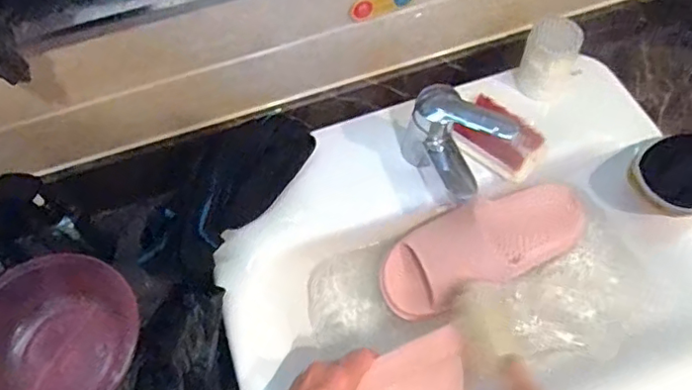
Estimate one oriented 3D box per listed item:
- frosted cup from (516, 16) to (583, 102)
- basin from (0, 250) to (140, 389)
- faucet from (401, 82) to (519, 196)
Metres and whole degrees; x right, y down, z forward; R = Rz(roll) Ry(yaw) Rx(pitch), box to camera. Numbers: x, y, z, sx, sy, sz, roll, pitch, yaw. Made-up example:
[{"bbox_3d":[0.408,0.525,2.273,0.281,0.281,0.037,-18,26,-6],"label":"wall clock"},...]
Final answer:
[{"bbox_3d":[0.225,-0.151,0.640,0.056,0.080,0.055,-1,61,2],"label":"frosted cup"},{"bbox_3d":[-0.327,0.169,0.638,0.193,0.077,0.185,-1,61,2],"label":"basin"},{"bbox_3d":[0.102,-0.046,0.596,0.107,0.089,0.092,31,67,18],"label":"faucet"}]

